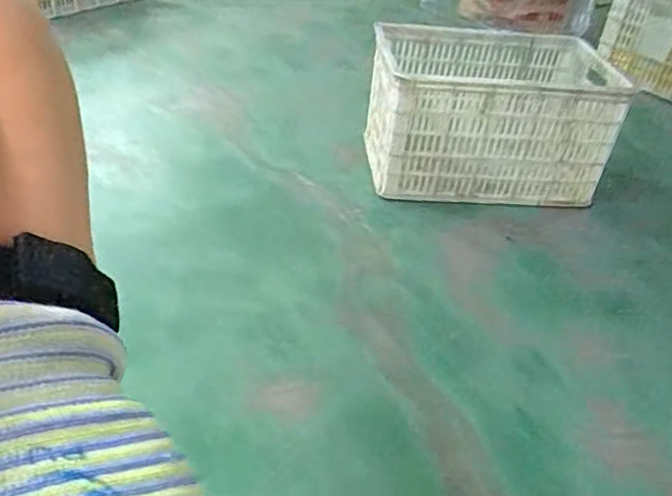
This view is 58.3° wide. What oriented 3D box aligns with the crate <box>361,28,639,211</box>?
[{"bbox_3d":[0.307,-0.264,1.250,0.475,0.271,0.300,9,38,4],"label":"crate"}]

